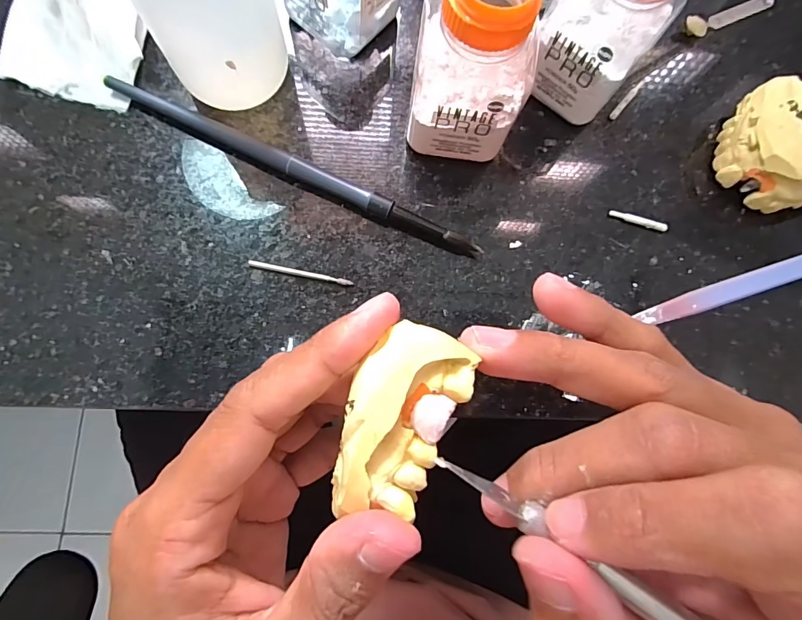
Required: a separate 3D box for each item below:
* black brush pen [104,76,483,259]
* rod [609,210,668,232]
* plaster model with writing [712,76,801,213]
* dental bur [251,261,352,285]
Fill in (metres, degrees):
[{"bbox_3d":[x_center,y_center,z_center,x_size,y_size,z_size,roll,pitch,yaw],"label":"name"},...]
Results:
[{"bbox_3d":[-0.044,-0.059,0.178,0.166,0.009,0.009,25,79,1],"label":"black brush pen"},{"bbox_3d":[0.105,-0.040,0.188,0.025,0.004,0.004,19,80,-1],"label":"rod"},{"bbox_3d":[0.163,-0.070,0.186,0.039,0.026,0.054,-14,81,-7],"label":"plaster model with writing"},{"bbox_3d":[-0.040,-0.015,0.173,0.042,0.004,0.004,12,81,-3],"label":"dental bur"}]

